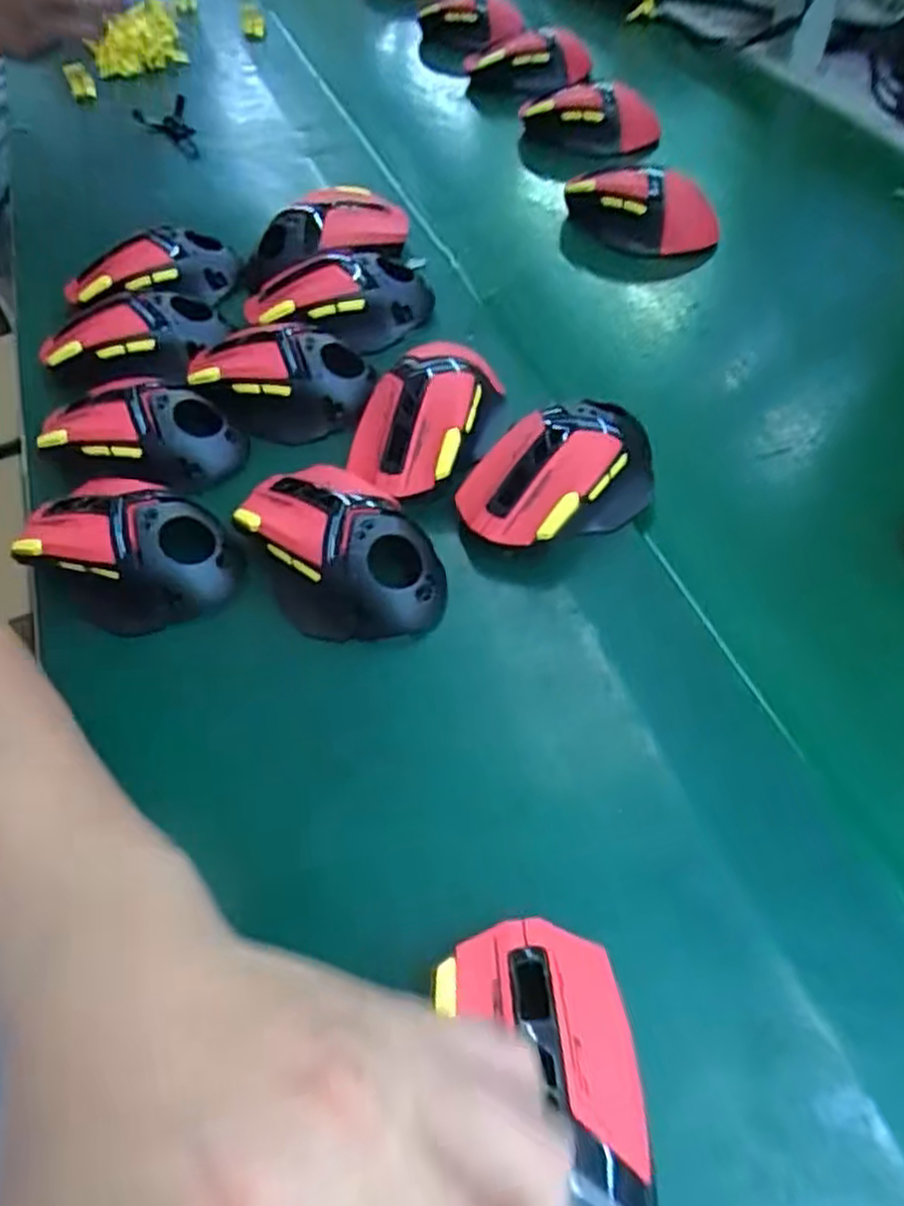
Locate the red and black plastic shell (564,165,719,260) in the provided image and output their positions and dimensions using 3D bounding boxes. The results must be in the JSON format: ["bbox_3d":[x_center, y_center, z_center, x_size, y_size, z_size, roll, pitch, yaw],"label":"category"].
[{"bbox_3d":[0.137,-0.290,0.568,0.118,0.047,0.053,10,53,9],"label":"red and black plastic shell"}]

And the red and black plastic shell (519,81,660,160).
[{"bbox_3d":[0.120,-0.416,0.669,0.123,0.054,0.046,8,53,8],"label":"red and black plastic shell"}]

